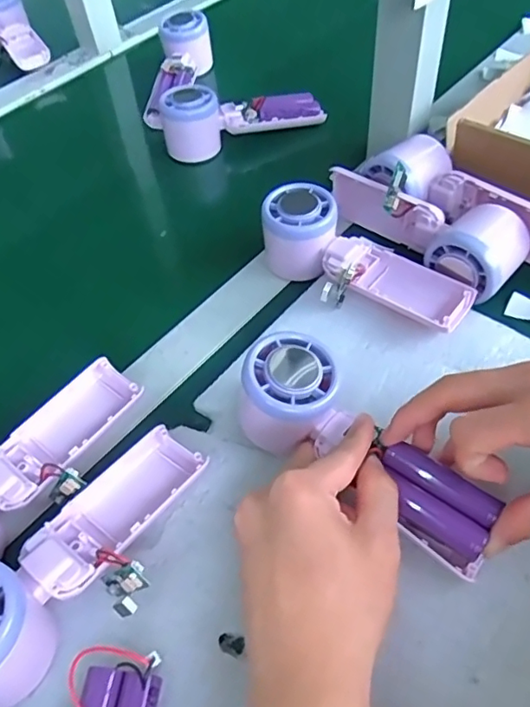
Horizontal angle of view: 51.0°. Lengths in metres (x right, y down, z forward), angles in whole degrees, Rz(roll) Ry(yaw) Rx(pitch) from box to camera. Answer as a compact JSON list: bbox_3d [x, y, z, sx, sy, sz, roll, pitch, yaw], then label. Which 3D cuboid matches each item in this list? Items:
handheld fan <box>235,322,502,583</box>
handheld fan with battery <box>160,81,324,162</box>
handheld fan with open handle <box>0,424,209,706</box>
[{"bbox_3d":[0.054,0.055,0.314,0.157,0.049,0.057,35,62,16],"label":"handheld fan"},{"bbox_3d":[-0.024,-0.244,0.558,0.159,0.052,0.046,-17,53,-9],"label":"handheld fan with battery"},{"bbox_3d":[-0.096,0.101,0.282,0.064,0.054,0.164,33,61,25],"label":"handheld fan with open handle"}]

